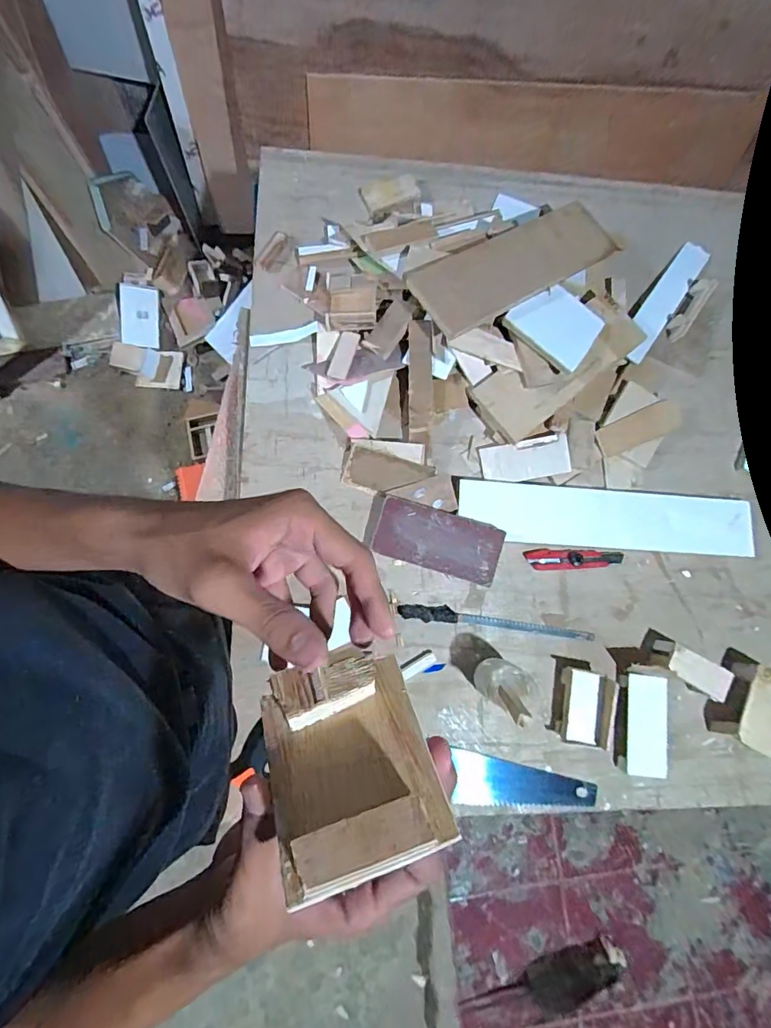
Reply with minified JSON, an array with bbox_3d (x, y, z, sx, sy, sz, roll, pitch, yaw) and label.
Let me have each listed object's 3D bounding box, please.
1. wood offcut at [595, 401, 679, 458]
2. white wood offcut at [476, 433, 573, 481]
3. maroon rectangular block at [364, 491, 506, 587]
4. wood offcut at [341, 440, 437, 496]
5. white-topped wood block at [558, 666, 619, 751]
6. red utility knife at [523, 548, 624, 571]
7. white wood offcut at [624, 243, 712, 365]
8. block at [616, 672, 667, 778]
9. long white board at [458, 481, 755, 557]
[{"bbox_3d":[0.430,-0.144,0.803,0.133,0.014,0.054,-25,77,7],"label":"wood offcut"},{"bbox_3d":[0.234,-0.089,0.783,0.147,0.011,0.064,-10,94,-5],"label":"white wood offcut"},{"bbox_3d":[0.074,0.039,0.732,0.207,0.026,0.093,18,77,-2],"label":"maroon rectangular block"},{"bbox_3d":[0.003,-0.075,0.759,0.144,0.033,0.081,4,78,-5],"label":"wood offcut"},{"bbox_3d":[0.304,0.291,0.706,0.069,0.062,0.106,12,77,-3],"label":"white-topped wood block"},{"bbox_3d":[0.309,0.075,0.770,0.160,0.014,0.033,0,78,-6],"label":"red utility knife"},{"bbox_3d":[0.516,-0.396,0.864,0.056,0.016,0.329,39,71,0],"label":"white wood offcut"},{"bbox_3d":[0.397,0.323,0.723,0.067,0.025,0.142,10,77,-4],"label":"block"},{"bbox_3d":[0.363,0.010,0.773,0.487,0.014,0.100,4,80,-4],"label":"long white board"}]

